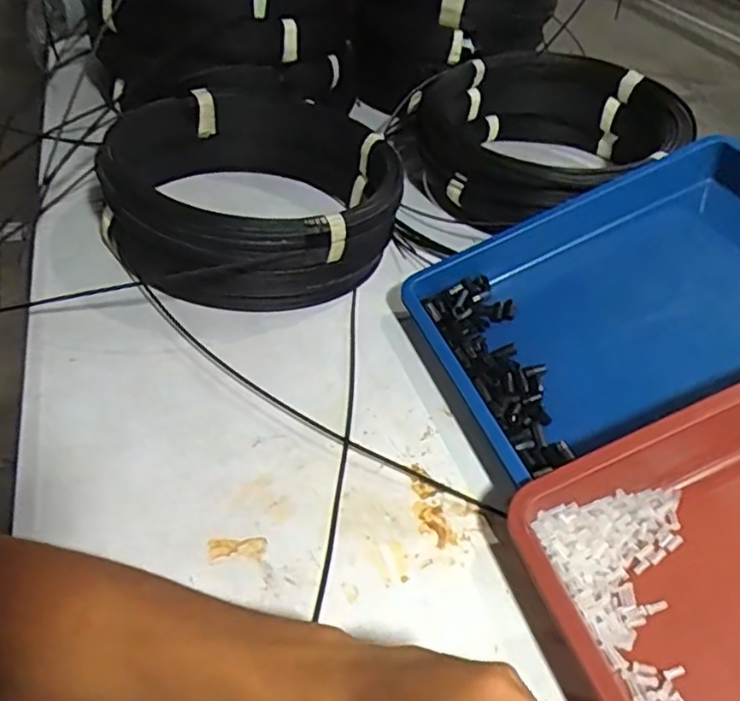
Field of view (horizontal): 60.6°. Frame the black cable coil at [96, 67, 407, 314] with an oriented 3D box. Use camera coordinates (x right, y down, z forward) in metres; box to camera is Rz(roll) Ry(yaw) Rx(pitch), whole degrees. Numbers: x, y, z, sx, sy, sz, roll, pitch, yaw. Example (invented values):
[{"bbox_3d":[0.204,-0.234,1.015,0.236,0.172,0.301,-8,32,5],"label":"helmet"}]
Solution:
[{"bbox_3d":[-0.114,-0.162,0.606,0.259,0.109,0.295,-6,45,-19],"label":"black cable coil"}]

